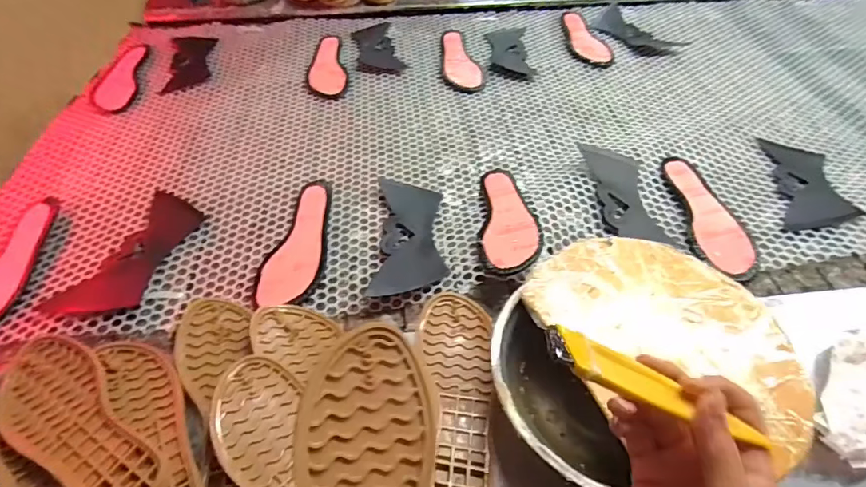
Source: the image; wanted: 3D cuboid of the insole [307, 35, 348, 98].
[{"bbox_3d":[-0.217,-0.363,0.923,0.073,0.004,0.232,-10,50,-8],"label":"insole"}]

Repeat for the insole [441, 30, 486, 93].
[{"bbox_3d":[0.059,-0.382,0.936,0.078,0.011,0.235,-2,49,-1],"label":"insole"}]

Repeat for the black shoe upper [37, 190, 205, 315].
[{"bbox_3d":[-0.386,0.011,0.599,0.094,0.020,0.205,10,50,8],"label":"black shoe upper"}]

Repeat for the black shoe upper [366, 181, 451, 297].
[{"bbox_3d":[-0.029,-0.018,0.617,0.090,0.032,0.216,0,49,0],"label":"black shoe upper"}]

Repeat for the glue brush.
[{"bbox_3d":[0.125,0.081,0.266,0.123,0.006,0.033,23,31,6],"label":"glue brush"}]

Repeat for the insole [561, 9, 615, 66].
[{"bbox_3d":[0.328,-0.449,0.992,0.074,0.007,0.228,-1,49,-1],"label":"insole"}]

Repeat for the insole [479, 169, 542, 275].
[{"bbox_3d":[0.101,-0.040,0.613,0.072,0.006,0.225,-6,37,12],"label":"insole"}]

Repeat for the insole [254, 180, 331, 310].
[{"bbox_3d":[-0.180,-0.008,0.619,0.075,0.023,0.223,0,52,-1],"label":"insole"}]

